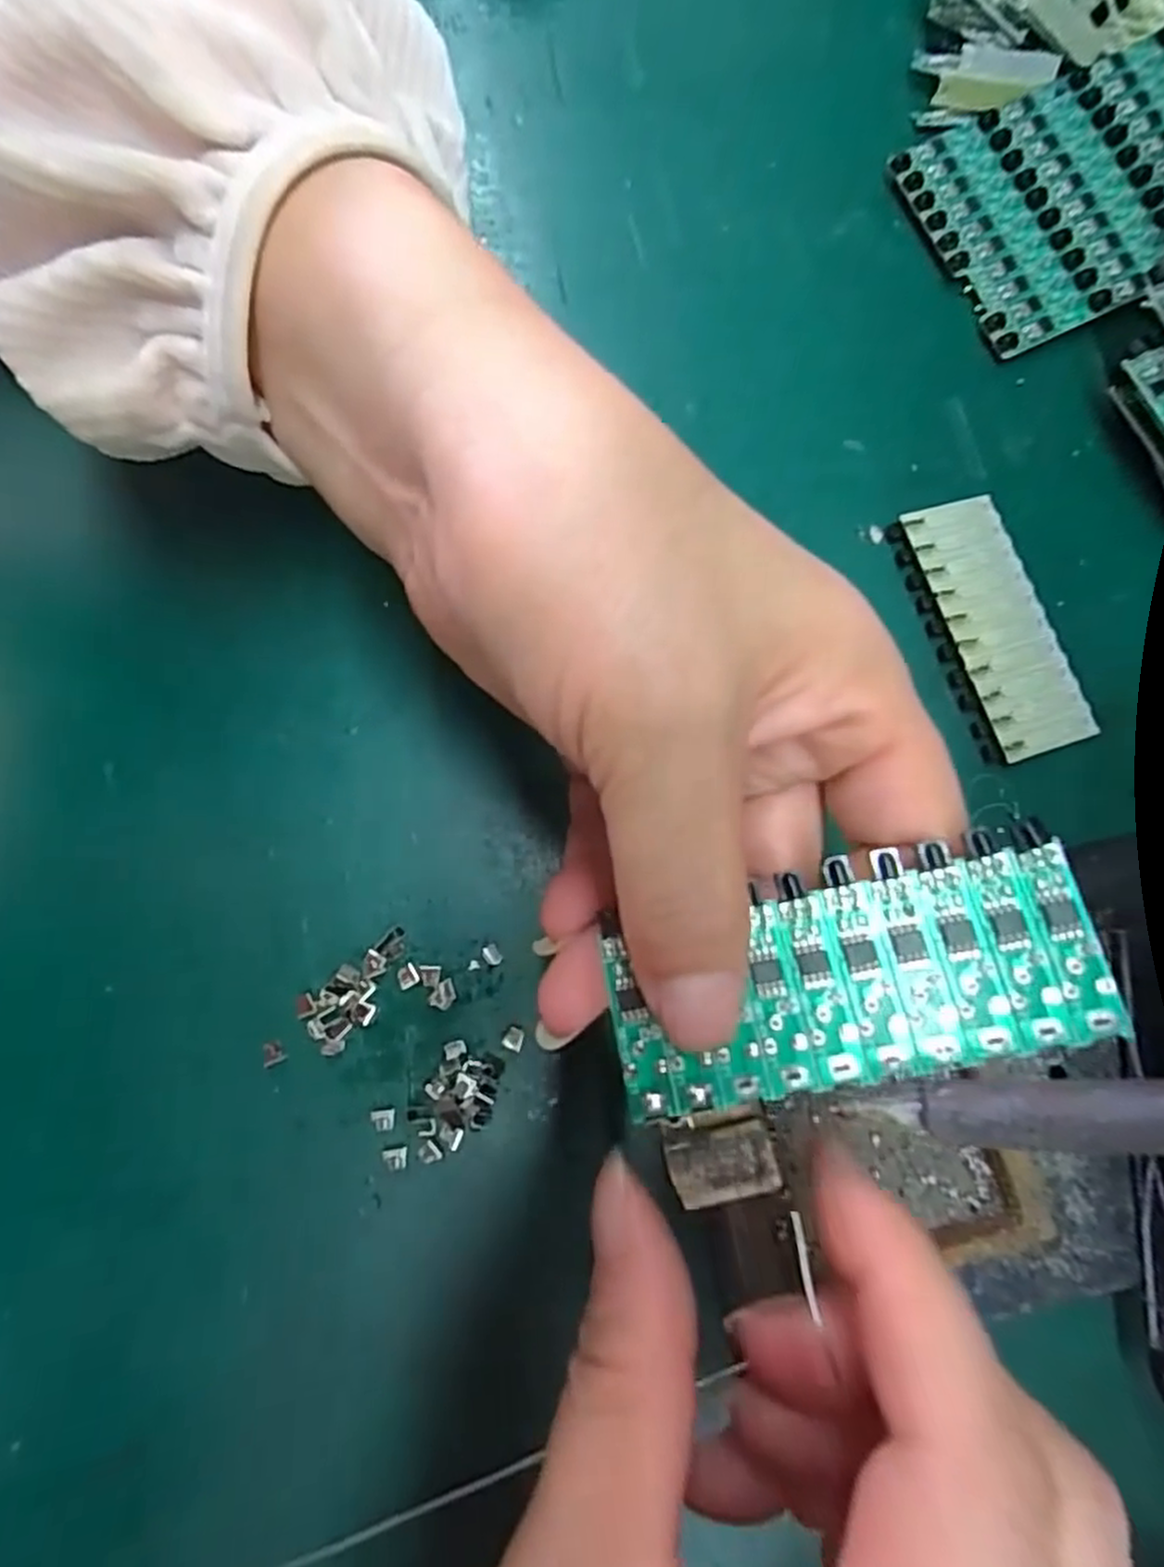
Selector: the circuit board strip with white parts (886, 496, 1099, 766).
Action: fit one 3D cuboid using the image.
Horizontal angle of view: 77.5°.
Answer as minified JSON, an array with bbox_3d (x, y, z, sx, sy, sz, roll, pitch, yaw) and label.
[{"bbox_3d":[0.121,-0.047,0.216,0.038,0.007,0.079,-17,78,-5],"label":"circuit board strip with white parts"}]

